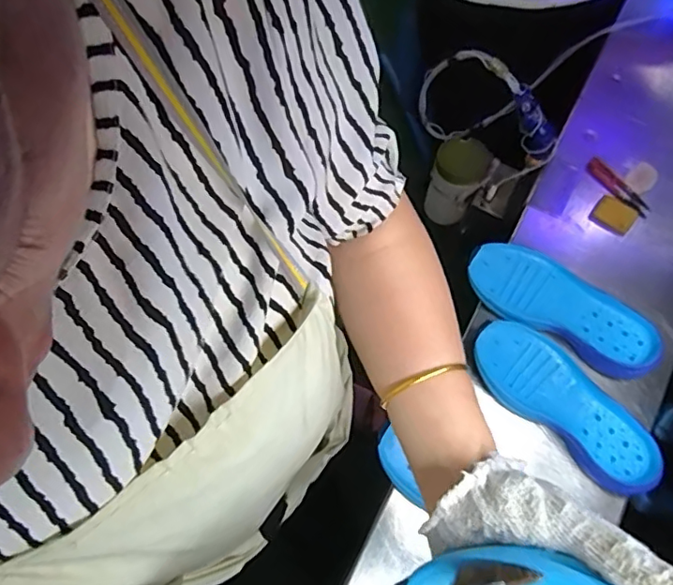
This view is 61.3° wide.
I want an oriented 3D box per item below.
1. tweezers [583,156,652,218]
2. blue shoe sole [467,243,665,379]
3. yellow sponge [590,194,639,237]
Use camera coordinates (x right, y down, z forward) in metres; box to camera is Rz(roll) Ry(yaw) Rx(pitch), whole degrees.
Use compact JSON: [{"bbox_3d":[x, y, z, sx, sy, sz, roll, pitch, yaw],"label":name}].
[{"bbox_3d":[0.375,-0.140,0.756,0.030,0.010,0.099,-40,79,-14],"label":"tweezers"},{"bbox_3d":[0.268,0.019,0.684,0.235,0.029,0.096,38,74,8],"label":"blue shoe sole"},{"bbox_3d":[0.362,-0.101,0.743,0.053,0.012,0.047,37,74,7],"label":"yellow sponge"}]

